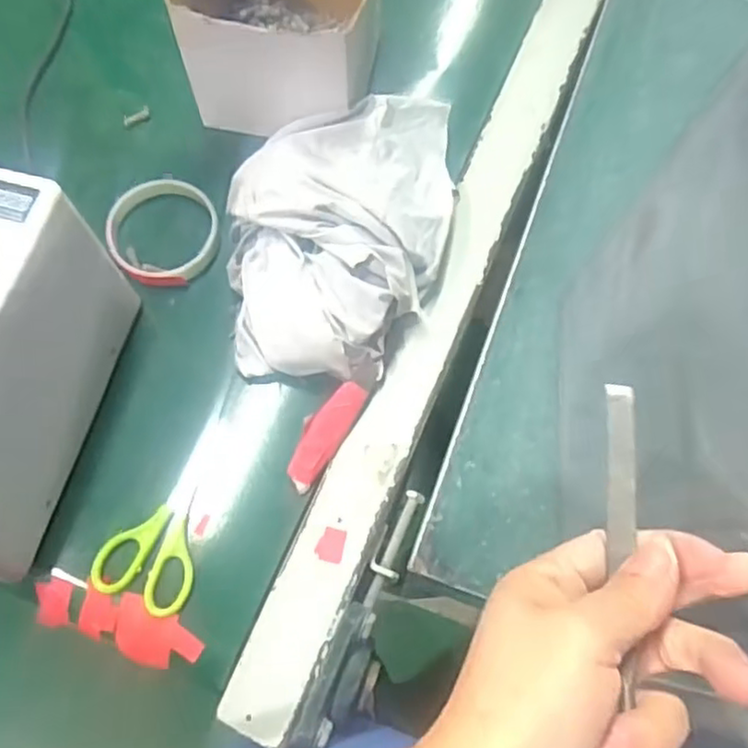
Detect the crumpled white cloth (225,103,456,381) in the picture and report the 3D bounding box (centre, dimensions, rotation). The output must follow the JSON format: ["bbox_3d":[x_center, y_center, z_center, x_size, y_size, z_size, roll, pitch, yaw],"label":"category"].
[{"bbox_3d":[-0.020,-0.105,0.492,0.159,0.079,0.213,-1,72,-2],"label":"crumpled white cloth"}]

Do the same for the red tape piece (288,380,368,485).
[{"bbox_3d":[-0.032,0.039,0.465,0.024,0.004,0.076,31,81,-9],"label":"red tape piece"}]

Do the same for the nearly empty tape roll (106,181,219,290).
[{"bbox_3d":[-0.161,-0.108,0.518,0.081,0.018,0.083,1,72,-2],"label":"nearly empty tape roll"}]

